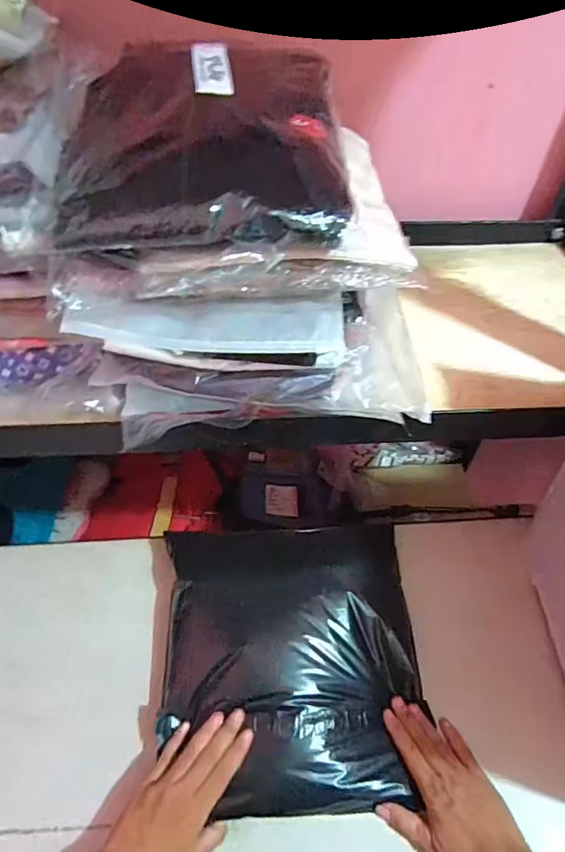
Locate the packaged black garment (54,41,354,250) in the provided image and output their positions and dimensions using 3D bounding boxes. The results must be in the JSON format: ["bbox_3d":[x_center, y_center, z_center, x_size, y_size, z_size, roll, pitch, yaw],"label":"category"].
[{"bbox_3d":[-0.065,-0.256,0.444,0.233,0.076,0.238,-2,51,-3],"label":"packaged black garment"}]

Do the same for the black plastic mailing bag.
[{"bbox_3d":[0.018,0.240,0.543,0.271,0.043,0.279,4,52,-13],"label":"black plastic mailing bag"}]

